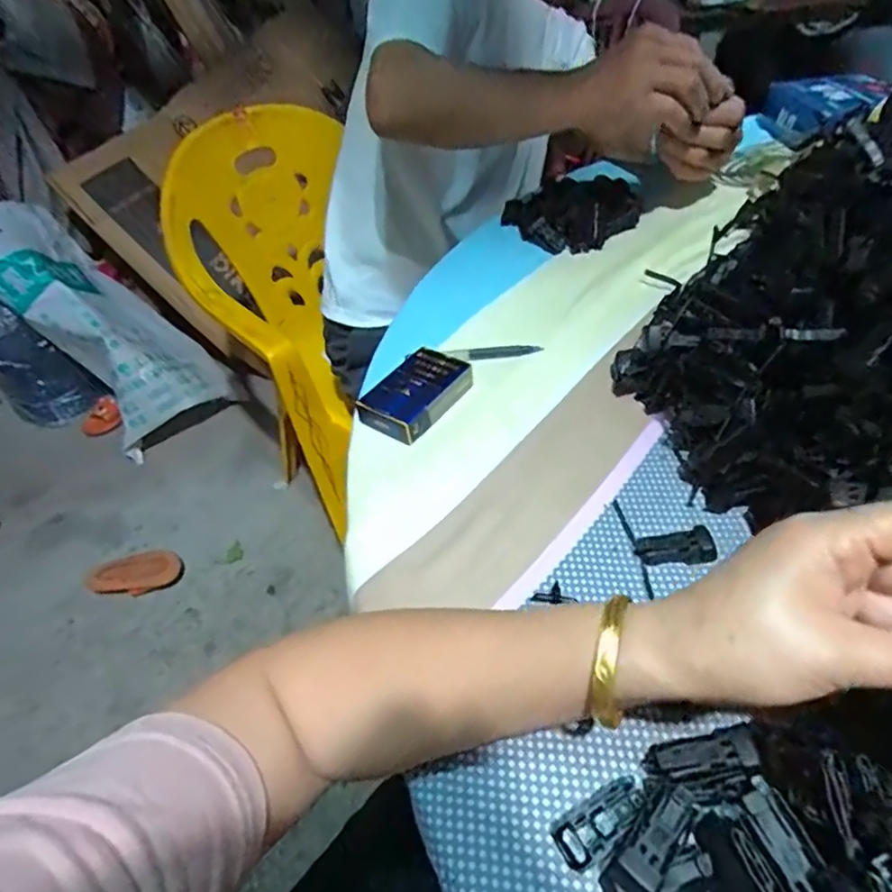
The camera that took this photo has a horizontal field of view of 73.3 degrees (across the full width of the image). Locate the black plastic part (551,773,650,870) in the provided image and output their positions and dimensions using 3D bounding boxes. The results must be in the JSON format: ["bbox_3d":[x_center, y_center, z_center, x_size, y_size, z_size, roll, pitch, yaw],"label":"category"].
[{"bbox_3d":[0.074,0.177,0.283,0.047,0.004,0.020,-27,47,-16],"label":"black plastic part"}]

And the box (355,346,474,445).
[{"bbox_3d":[-0.026,-0.046,0.496,0.057,0.020,0.092,27,56,32],"label":"box"}]

